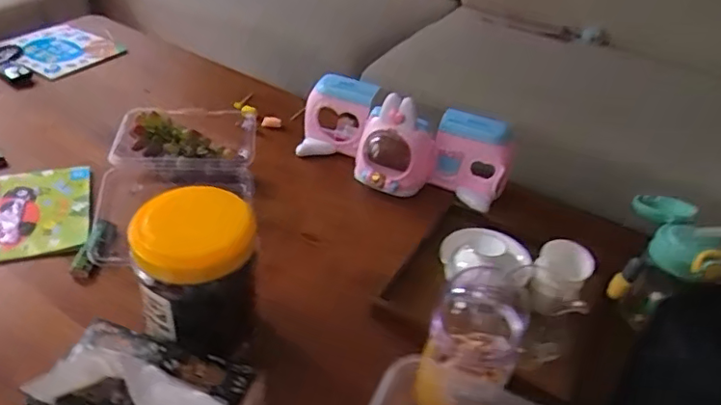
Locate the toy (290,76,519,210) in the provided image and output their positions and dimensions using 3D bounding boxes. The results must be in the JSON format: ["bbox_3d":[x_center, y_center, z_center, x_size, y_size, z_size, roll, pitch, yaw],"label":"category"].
[{"bbox_3d":[0.044,-0.075,0.701,0.269,0.105,0.073,22,41,19],"label":"toy"}]

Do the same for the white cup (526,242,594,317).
[{"bbox_3d":[0.191,0.072,0.539,0.054,0.049,0.049,20,40,17],"label":"white cup"}]

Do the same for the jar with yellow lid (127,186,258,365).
[{"bbox_3d":[-0.137,0.071,0.489,0.089,0.142,0.079,-7,40,-16],"label":"jar with yellow lid"}]

